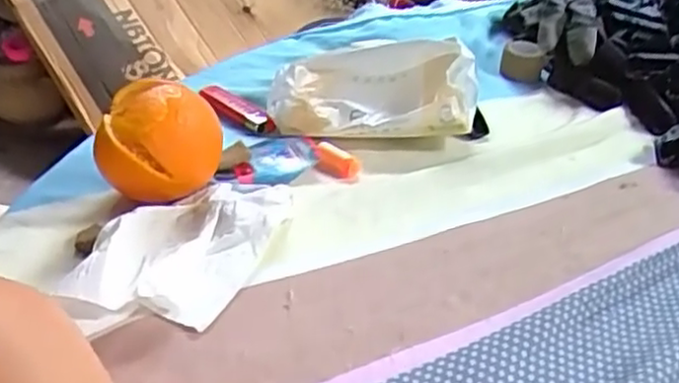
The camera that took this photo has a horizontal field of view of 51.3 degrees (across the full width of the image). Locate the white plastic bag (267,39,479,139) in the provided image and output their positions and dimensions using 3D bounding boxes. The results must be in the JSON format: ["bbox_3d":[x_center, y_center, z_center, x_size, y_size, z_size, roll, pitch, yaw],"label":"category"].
[{"bbox_3d":[0.024,-0.077,0.532,0.154,0.052,0.086,6,32,6],"label":"white plastic bag"}]

